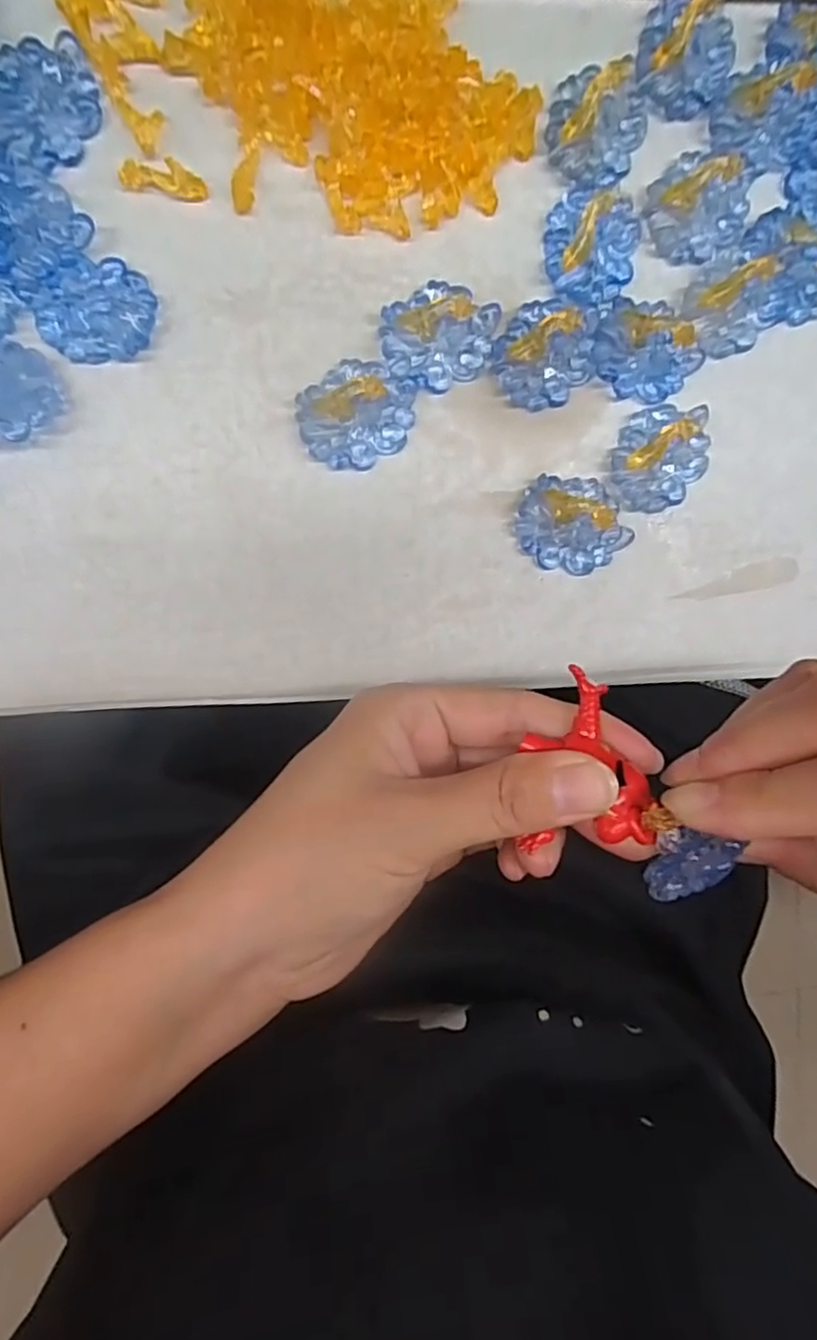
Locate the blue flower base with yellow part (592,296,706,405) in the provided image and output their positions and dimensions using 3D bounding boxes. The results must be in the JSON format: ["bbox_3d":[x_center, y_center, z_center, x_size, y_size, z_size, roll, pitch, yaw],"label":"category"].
[{"bbox_3d":[0.077,-0.104,0.210,0.035,0.014,0.030,41,90,-10],"label":"blue flower base with yellow part"}]

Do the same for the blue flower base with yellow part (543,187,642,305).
[{"bbox_3d":[0.060,-0.134,0.206,0.031,0.014,0.035,0,96,-8],"label":"blue flower base with yellow part"}]

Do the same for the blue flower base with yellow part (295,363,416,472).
[{"bbox_3d":[-0.016,-0.081,0.207,0.037,0.005,0.030,-29,99,-4],"label":"blue flower base with yellow part"}]

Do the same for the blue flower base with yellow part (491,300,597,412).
[{"bbox_3d":[0.045,-0.102,0.208,0.029,0.013,0.036,44,89,-10],"label":"blue flower base with yellow part"}]

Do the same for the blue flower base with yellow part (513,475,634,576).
[{"bbox_3d":[0.055,-0.048,0.217,0.038,0.007,0.029,6,96,-8],"label":"blue flower base with yellow part"}]

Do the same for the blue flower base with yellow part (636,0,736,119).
[{"bbox_3d":[0.089,-0.196,0.204,0.030,0.012,0.036,33,91,-10],"label":"blue flower base with yellow part"}]

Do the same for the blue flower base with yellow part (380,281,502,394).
[{"bbox_3d":[0.010,-0.105,0.205,0.035,0.007,0.030,7,95,-8],"label":"blue flower base with yellow part"}]

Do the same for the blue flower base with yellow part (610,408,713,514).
[{"bbox_3d":[0.085,-0.071,0.216,0.036,0.012,0.031,-22,99,-5],"label":"blue flower base with yellow part"}]

